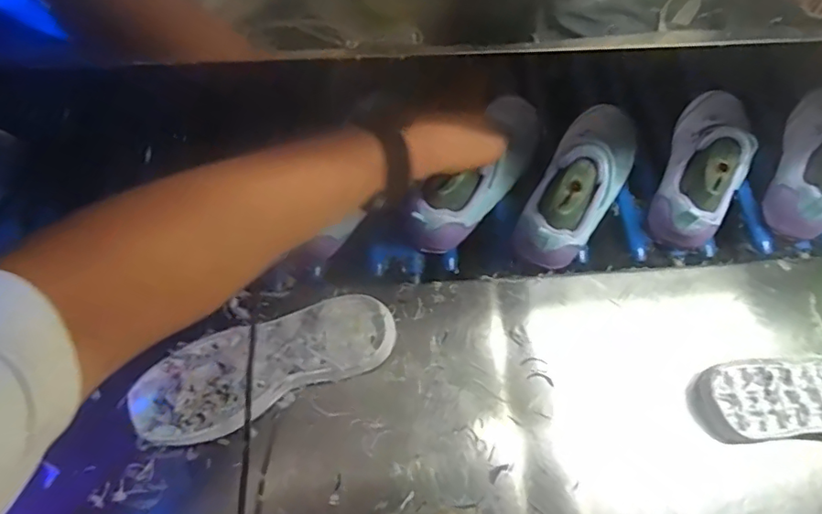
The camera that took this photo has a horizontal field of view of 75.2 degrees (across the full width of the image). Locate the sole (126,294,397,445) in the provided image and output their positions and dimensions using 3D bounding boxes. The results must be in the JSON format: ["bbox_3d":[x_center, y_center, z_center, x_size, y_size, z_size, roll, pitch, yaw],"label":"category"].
[{"bbox_3d":[-0.124,0.088,0.458,0.221,0.036,0.084,-23,68,-11],"label":"sole"}]

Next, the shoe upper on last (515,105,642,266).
[{"bbox_3d":[0.178,-0.089,0.536,0.073,0.066,0.202,27,68,11],"label":"shoe upper on last"}]

